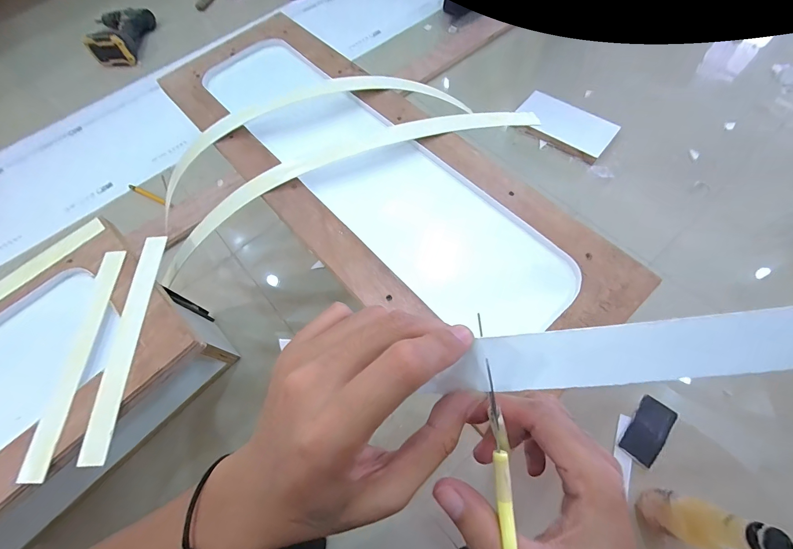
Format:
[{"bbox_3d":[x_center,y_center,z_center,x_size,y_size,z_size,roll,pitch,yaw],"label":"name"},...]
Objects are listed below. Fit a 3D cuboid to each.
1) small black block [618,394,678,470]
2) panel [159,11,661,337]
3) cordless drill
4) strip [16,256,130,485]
[{"bbox_3d":[0.399,0.246,0.539,0.050,0.010,0.107,37,75,19],"label":"small black block"},{"bbox_3d":[-0.044,-0.141,0.450,0.243,0.034,0.684,-40,69,-14],"label":"panel"},{"bbox_3d":[-0.814,-0.708,1.008,0.156,0.089,0.220,-13,66,0],"label":"cordless drill"},{"bbox_3d":[-0.338,0.082,0.363,0.026,0.007,0.238,-3,65,2],"label":"strip"}]

